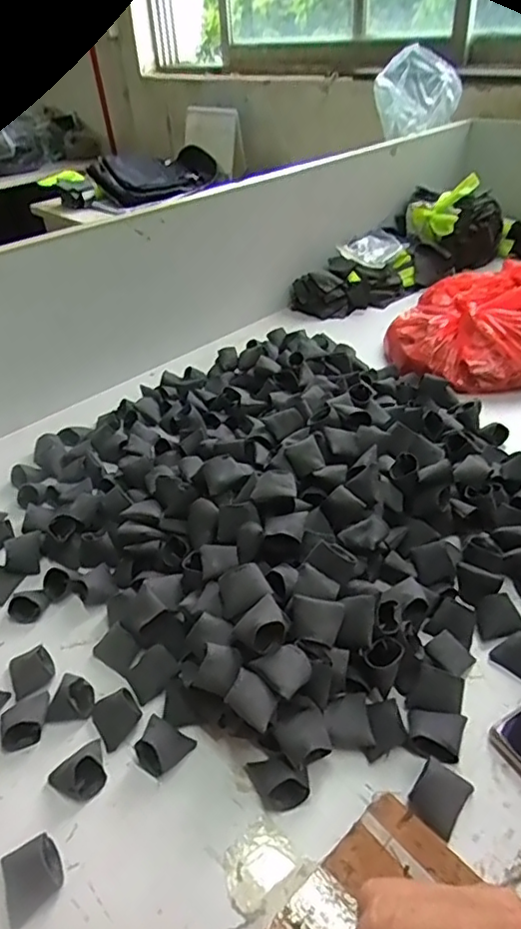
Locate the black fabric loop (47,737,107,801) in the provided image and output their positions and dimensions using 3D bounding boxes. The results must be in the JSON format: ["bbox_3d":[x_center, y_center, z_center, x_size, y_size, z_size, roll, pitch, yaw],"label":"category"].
[{"bbox_3d":[-0.137,0.229,0.447,0.038,0.031,0.041,-2,39,2],"label":"black fabric loop"}]

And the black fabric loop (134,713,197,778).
[{"bbox_3d":[-0.078,0.218,0.459,0.039,0.024,0.037,17,43,23],"label":"black fabric loop"}]

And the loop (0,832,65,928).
[{"bbox_3d":[-0.156,0.278,0.400,0.037,0.016,0.045,-23,43,-22],"label":"loop"}]

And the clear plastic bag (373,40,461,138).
[{"bbox_3d":[0.317,-0.765,1.212,0.187,0.157,0.070,22,46,28],"label":"clear plastic bag"}]

